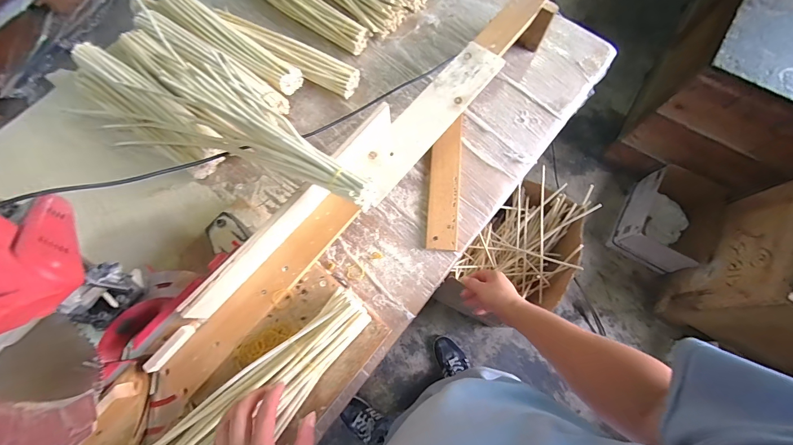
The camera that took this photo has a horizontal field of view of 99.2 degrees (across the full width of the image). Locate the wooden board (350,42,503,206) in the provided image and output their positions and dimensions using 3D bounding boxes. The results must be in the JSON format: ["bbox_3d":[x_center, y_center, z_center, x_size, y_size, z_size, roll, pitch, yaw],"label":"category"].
[{"bbox_3d":[0.061,-0.190,0.594,0.078,0.012,0.353,39,77,12],"label":"wooden board"}]

